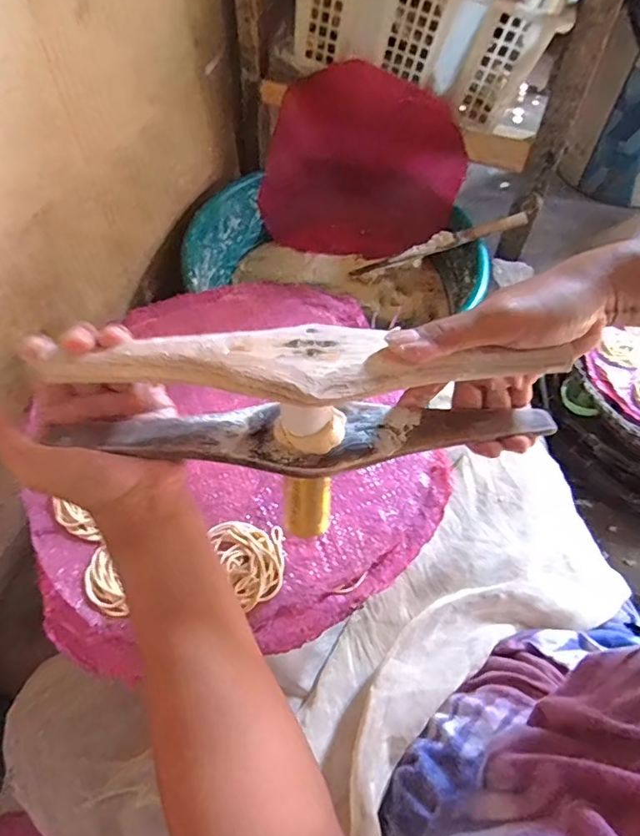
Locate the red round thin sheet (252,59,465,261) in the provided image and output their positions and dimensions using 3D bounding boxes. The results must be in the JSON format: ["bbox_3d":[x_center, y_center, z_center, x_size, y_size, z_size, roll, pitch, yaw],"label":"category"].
[{"bbox_3d":[0.066,-0.392,0.843,0.304,0.273,0.031,18,39,2],"label":"red round thin sheet"}]

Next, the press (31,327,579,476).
[{"bbox_3d":[-0.005,-0.007,0.315,0.286,0.075,0.061,2,58,0],"label":"press"}]

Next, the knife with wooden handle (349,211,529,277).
[{"bbox_3d":[0.178,-0.263,0.806,0.266,0.024,0.026,-15,57,14],"label":"knife with wooden handle"}]

